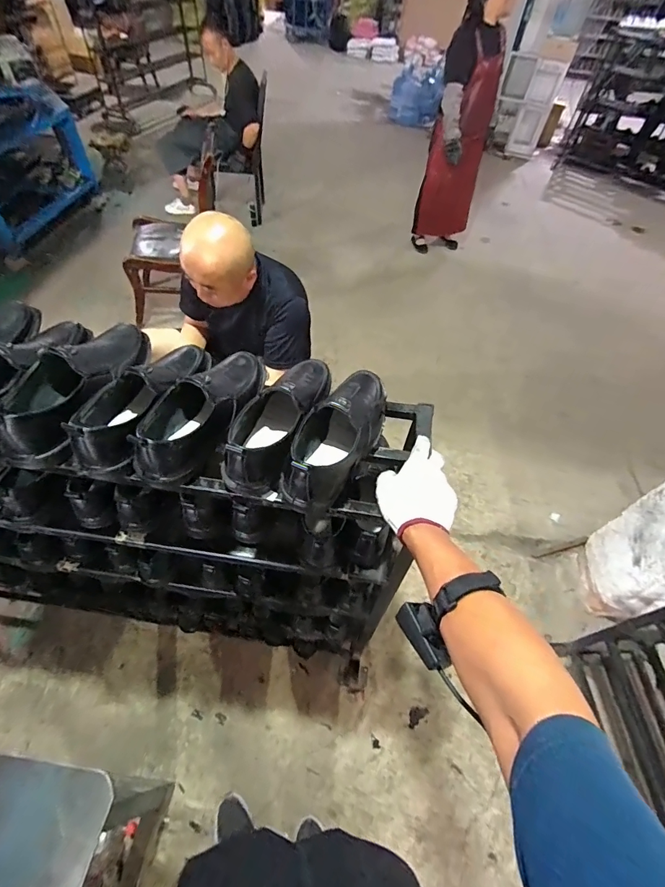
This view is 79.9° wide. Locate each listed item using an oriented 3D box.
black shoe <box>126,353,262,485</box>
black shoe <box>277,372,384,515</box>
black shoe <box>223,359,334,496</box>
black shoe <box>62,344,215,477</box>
[{"bbox_3d":[-0.188,-0.060,0.592,0.094,0.077,0.262,22,55,12],"label":"black shoe"},{"bbox_3d":[0.012,-0.022,0.590,0.095,0.089,0.262,27,57,15],"label":"black shoe"},{"bbox_3d":[-0.080,-0.048,0.592,0.096,0.085,0.259,16,55,8],"label":"black shoe"},{"bbox_3d":[-0.276,-0.073,0.590,0.099,0.090,0.271,21,55,11],"label":"black shoe"}]

